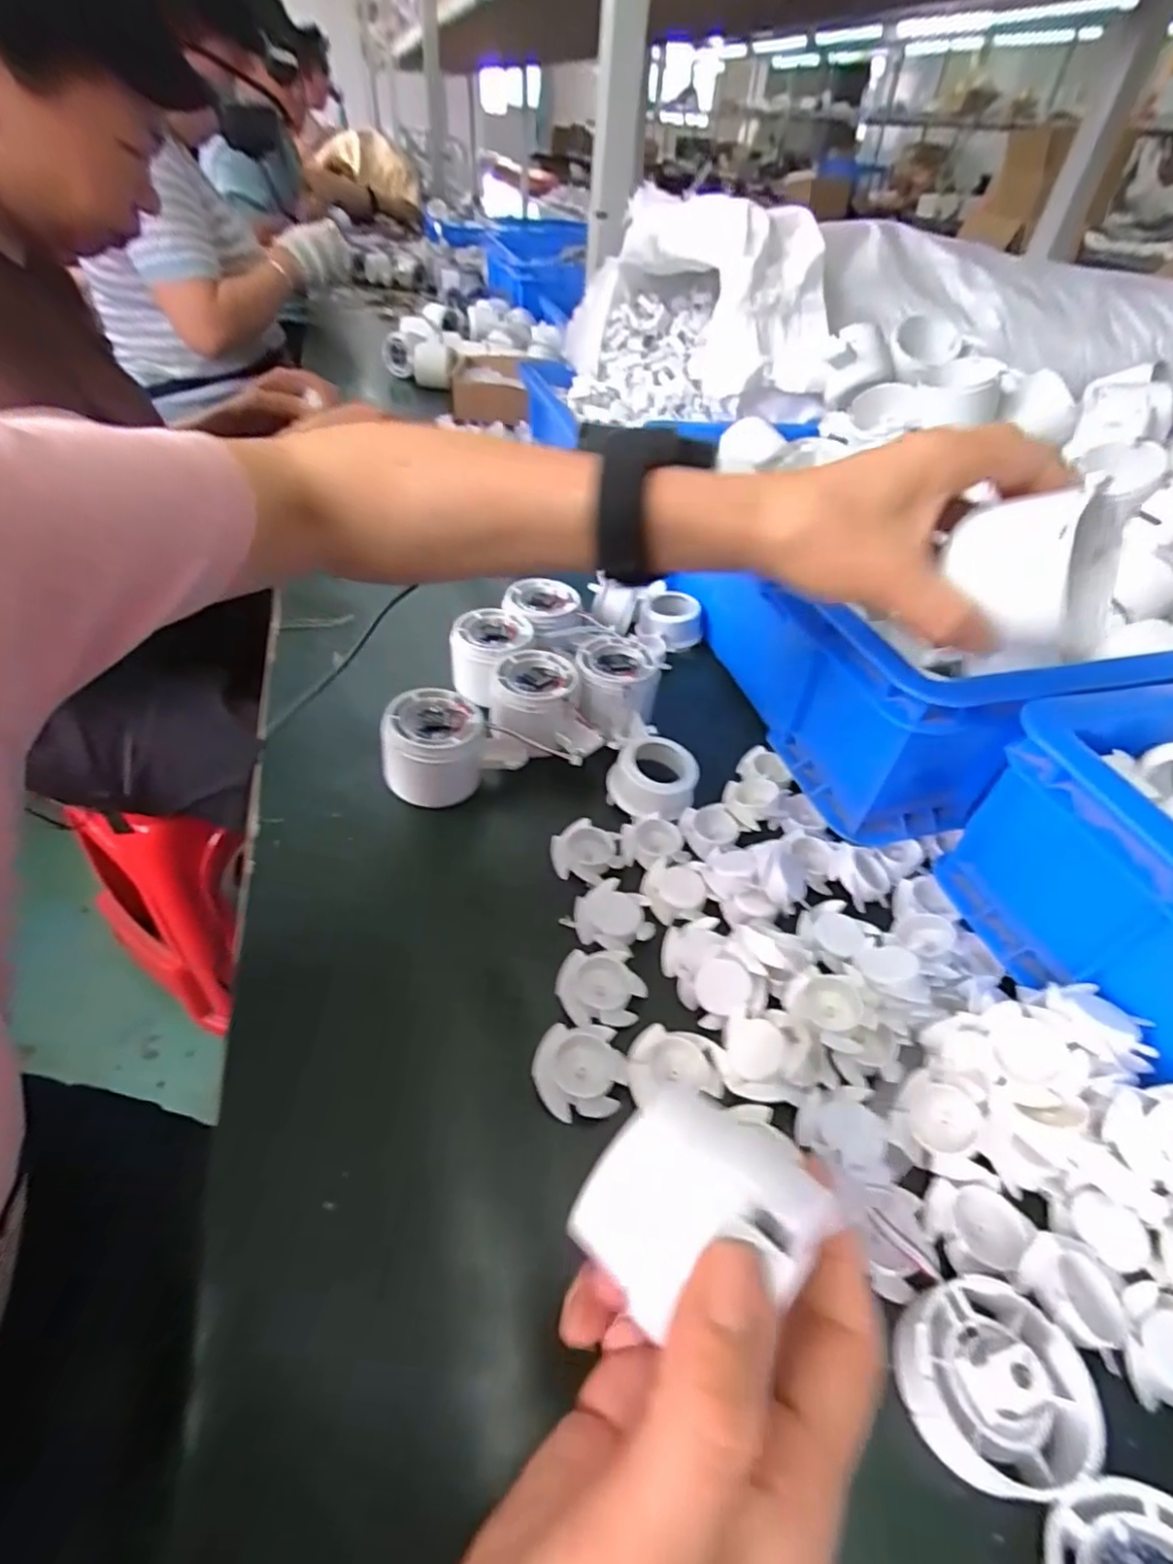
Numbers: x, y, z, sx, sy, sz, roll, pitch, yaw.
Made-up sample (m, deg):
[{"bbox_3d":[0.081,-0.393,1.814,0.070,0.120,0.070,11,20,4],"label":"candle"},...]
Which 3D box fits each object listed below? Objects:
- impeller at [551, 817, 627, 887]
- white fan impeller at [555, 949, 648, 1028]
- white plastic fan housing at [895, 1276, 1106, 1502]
[{"bbox_3d":[0.000,0.043,0.385,0.036,0.019,0.037,2,46,-2],"label":"impeller"},{"bbox_3d":[0.007,0.100,0.323,0.043,0.010,0.038,0,46,-4],"label":"white fan impeller"},{"bbox_3d":[0.141,0.199,0.221,0.058,0.021,0.053,2,46,-2],"label":"white plastic fan housing"}]

